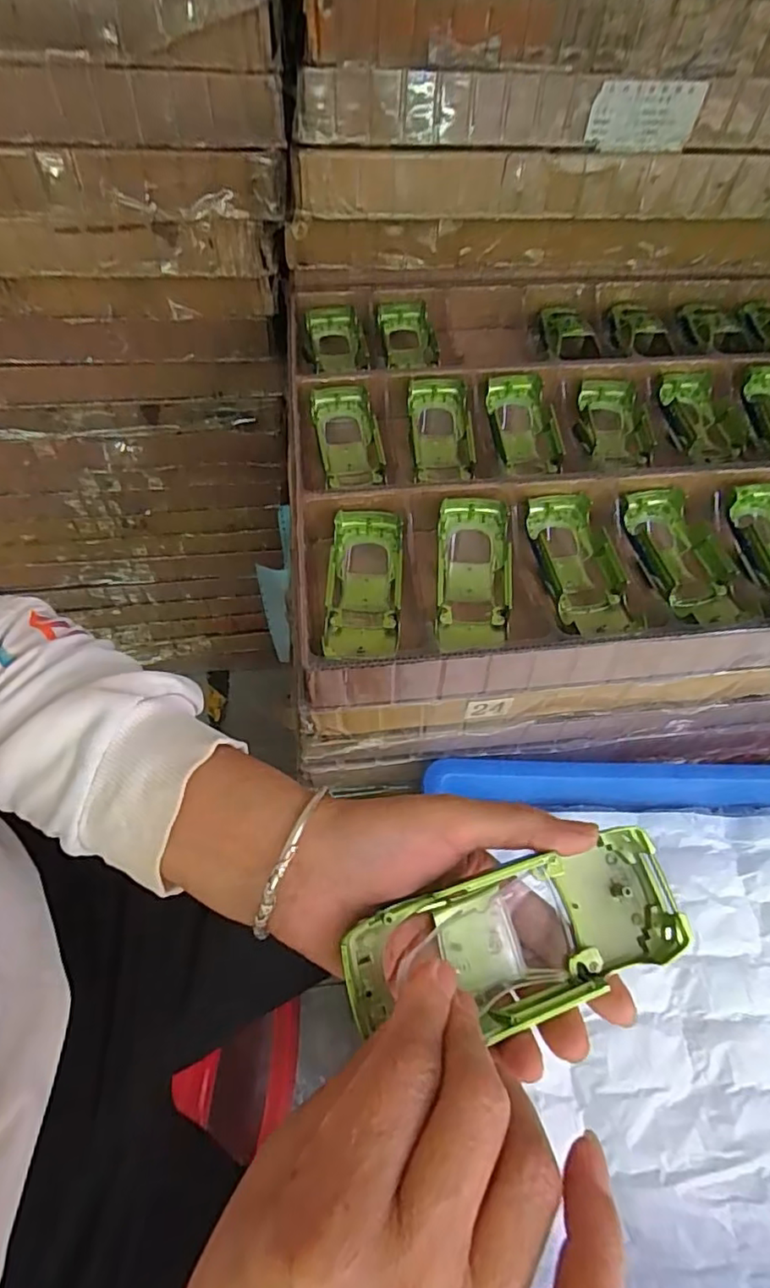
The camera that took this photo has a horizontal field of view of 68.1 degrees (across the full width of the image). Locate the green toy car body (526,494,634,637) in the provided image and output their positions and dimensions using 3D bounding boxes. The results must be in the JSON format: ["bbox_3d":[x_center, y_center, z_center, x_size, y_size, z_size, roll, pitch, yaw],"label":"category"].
[{"bbox_3d":[0.146,-0.059,0.436,0.057,0.033,0.116,-5,58,-5],"label":"green toy car body"}]

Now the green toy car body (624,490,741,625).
[{"bbox_3d":[0.226,-0.068,0.442,0.060,0.031,0.113,-11,59,-8],"label":"green toy car body"}]

